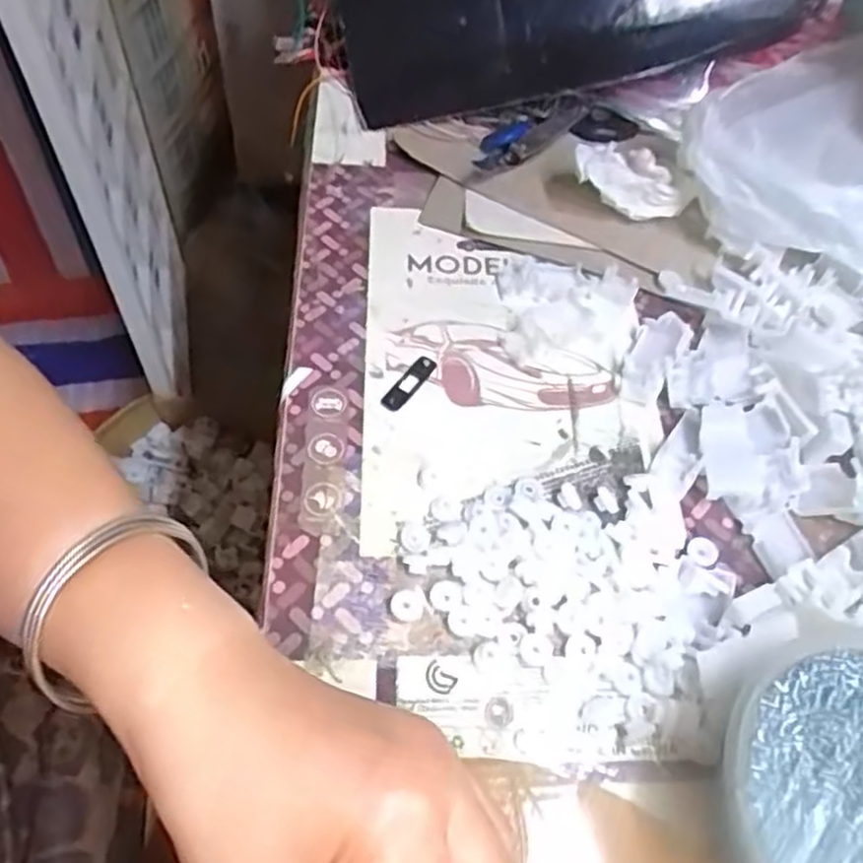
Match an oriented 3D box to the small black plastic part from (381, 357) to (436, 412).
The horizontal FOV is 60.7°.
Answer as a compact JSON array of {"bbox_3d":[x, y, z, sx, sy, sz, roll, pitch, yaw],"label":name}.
[{"bbox_3d":[-0.011,-0.024,0.359,0.011,0.004,0.036,32,60,16],"label":"small black plastic part"}]

